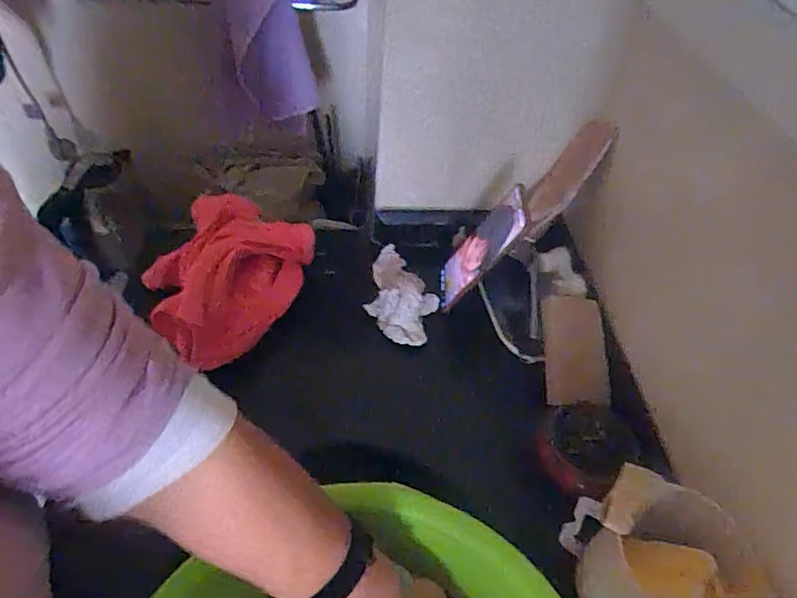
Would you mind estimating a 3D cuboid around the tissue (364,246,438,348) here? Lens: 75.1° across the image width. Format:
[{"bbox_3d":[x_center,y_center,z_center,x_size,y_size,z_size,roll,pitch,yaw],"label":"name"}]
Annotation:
[{"bbox_3d":[0.006,-0.008,0.603,0.079,0.026,0.124,10,48,4],"label":"tissue"}]

